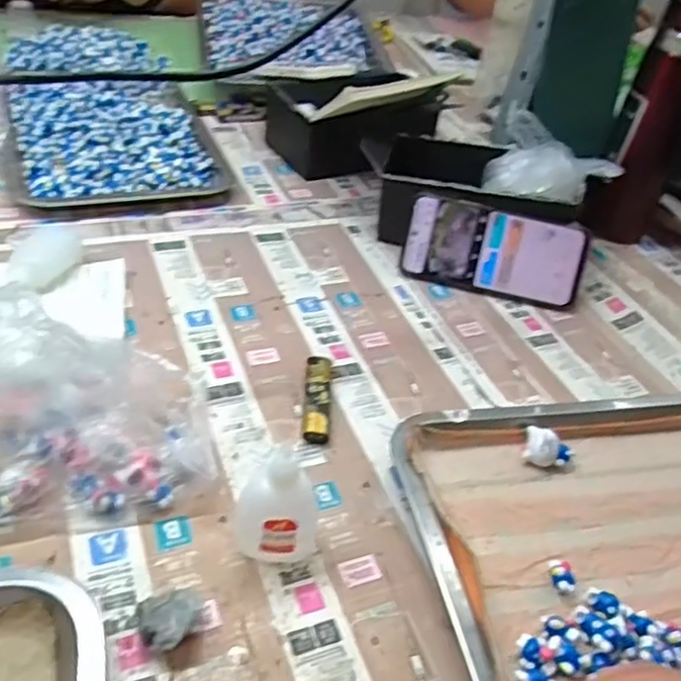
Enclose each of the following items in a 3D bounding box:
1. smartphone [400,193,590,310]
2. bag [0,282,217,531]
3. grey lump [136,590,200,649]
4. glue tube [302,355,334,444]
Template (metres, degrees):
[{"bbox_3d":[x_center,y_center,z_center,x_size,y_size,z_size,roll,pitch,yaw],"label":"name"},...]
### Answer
[{"bbox_3d":[0.143,-0.083,0.637,0.164,0.080,0.010,13,9,3],"label":"smartphone"},{"bbox_3d":[-0.152,0.036,0.403,0.148,0.101,0.104,0,41,-13],"label":"bag"},{"bbox_3d":[-0.086,0.143,0.349,0.030,0.022,0.029,7,41,-6],"label":"grey lump"},{"bbox_3d":[-0.016,0.040,0.499,0.020,0.015,0.083,7,41,-5],"label":"glue tube"}]

